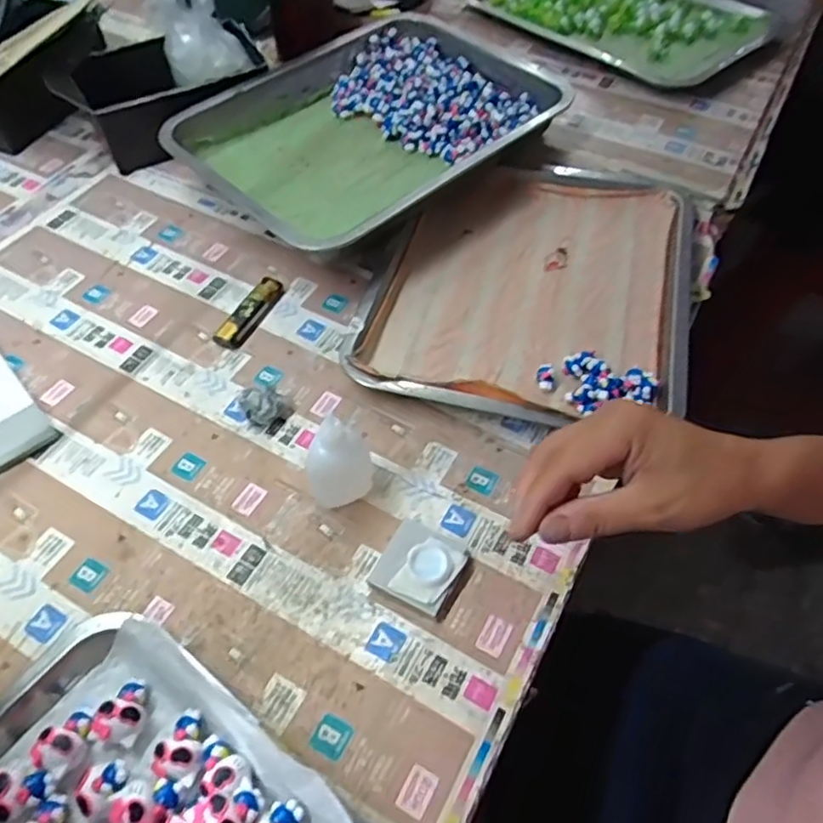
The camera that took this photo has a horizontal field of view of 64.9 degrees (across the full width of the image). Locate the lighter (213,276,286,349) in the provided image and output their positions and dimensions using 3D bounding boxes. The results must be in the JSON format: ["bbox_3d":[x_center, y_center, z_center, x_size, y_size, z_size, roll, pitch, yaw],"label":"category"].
[{"bbox_3d":[-0.139,-0.087,0.558,0.018,0.015,0.080,24,56,15],"label":"lighter"}]

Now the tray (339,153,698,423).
[{"bbox_3d":[0.109,-0.113,0.573,0.265,0.046,0.302,15,55,9],"label":"tray"}]

